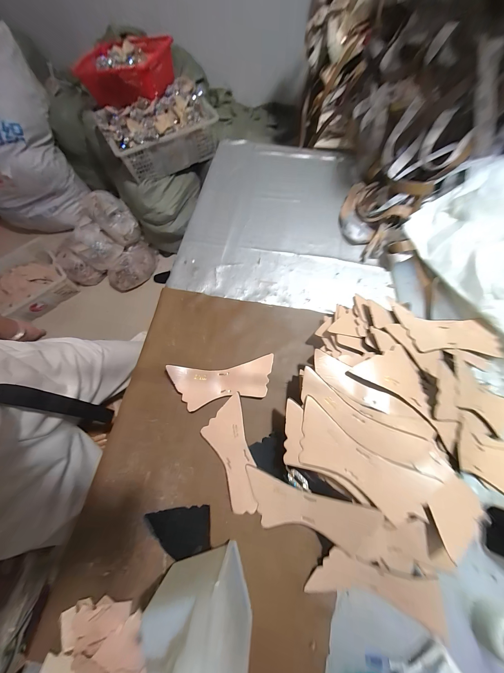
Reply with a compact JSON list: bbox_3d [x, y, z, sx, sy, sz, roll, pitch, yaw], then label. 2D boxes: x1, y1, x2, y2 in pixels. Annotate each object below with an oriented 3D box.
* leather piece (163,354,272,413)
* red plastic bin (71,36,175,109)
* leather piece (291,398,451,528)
[{"bbox_3d":[-0.062,0.096,0.486,0.213,0.020,0.087,-7,72,0],"label":"leather piece"},{"bbox_3d":[-0.545,-1.165,1.021,0.357,0.123,0.259,13,74,6],"label":"red plastic bin"},{"bbox_3d":[0.167,0.203,0.373,0.216,0.009,0.089,32,85,17],"label":"leather piece"}]

